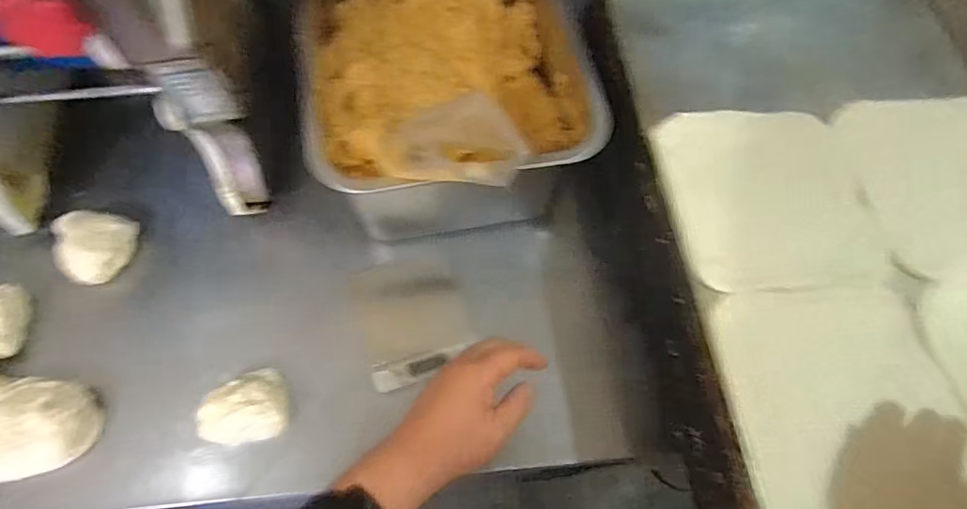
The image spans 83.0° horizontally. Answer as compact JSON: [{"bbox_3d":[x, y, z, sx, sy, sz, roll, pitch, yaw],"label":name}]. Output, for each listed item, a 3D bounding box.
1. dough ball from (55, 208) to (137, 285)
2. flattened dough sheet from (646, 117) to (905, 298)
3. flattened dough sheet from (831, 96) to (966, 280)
[{"bbox_3d":[-0.408,-0.011,0.563,0.067,0.041,0.076,14,65,4],"label":"dough ball"},{"bbox_3d":[0.258,-0.056,0.494,0.193,0.033,0.171,-3,65,-4],"label":"flattened dough sheet"},{"bbox_3d":[0.443,-0.073,0.510,0.180,0.022,0.180,-8,66,-6],"label":"flattened dough sheet"}]

